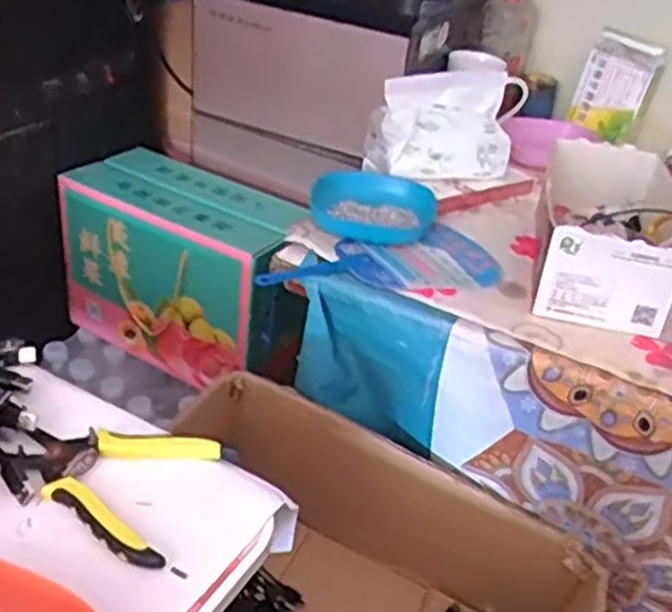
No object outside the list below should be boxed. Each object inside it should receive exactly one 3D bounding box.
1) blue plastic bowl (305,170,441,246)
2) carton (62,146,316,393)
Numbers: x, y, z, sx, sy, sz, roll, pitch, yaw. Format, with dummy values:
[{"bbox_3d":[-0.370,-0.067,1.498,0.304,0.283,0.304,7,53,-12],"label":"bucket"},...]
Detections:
[{"bbox_3d":[0.042,-0.113,0.907,0.135,0.033,0.141,5,33,-3],"label":"blue plastic bowl"},{"bbox_3d":[-0.205,-0.052,1.135,0.331,0.226,0.176,25,37,25],"label":"carton"}]

